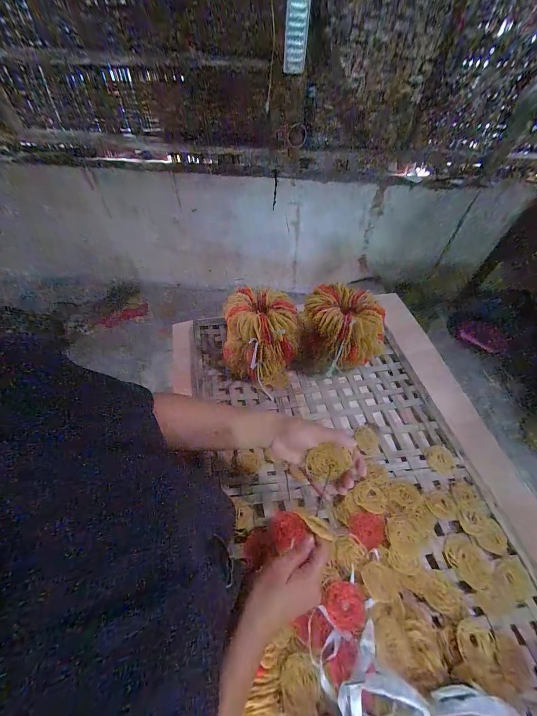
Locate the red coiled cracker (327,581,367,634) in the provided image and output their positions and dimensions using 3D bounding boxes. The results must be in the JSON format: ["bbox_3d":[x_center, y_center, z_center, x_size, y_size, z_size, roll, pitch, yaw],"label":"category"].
[{"bbox_3d":[0.132,0.419,0.468,0.063,0.008,0.062,1,54,-1],"label":"red coiled cracker"}]

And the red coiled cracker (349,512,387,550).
[{"bbox_3d":[0.195,0.339,0.543,0.066,0.016,0.060,10,55,5],"label":"red coiled cracker"}]

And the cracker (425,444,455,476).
[{"bbox_3d":[0.398,0.236,0.640,0.058,0.005,0.062,-8,55,-8],"label":"cracker"}]

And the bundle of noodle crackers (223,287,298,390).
[{"bbox_3d":[-0.027,-0.044,0.730,0.183,0.212,0.172,-6,55,-7],"label":"bundle of noodle crackers"}]

